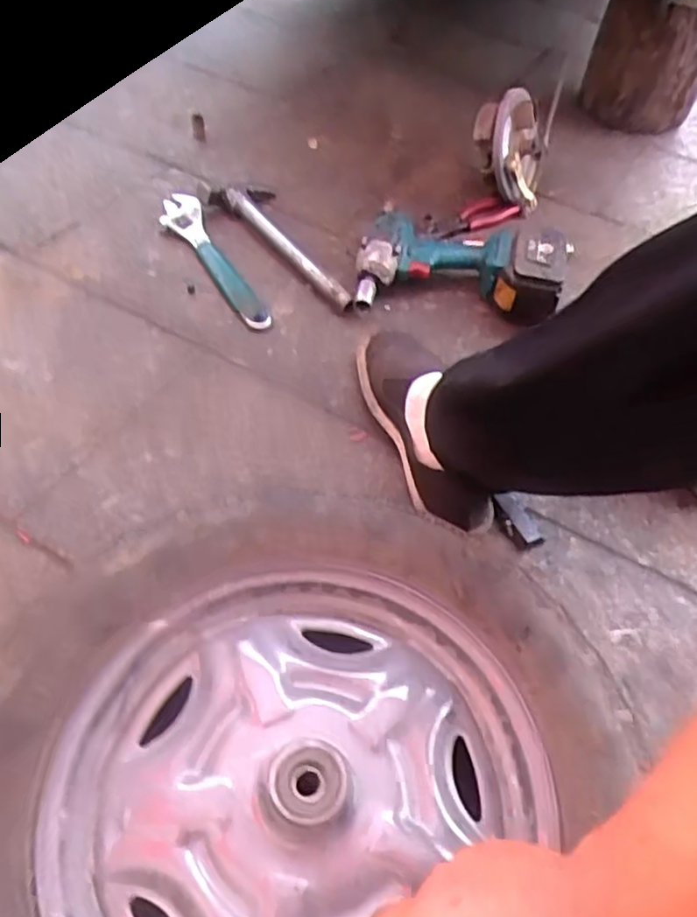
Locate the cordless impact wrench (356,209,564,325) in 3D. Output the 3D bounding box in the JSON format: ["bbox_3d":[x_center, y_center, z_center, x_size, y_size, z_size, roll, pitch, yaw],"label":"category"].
[{"bbox_3d":[0.145,-0.247,0.883,0.264,0.068,0.137,3,52,-3],"label":"cordless impact wrench"}]

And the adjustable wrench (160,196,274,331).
[{"bbox_3d":[-0.186,-0.272,0.902,0.050,0.024,0.290,-21,57,-20],"label":"adjustable wrench"}]

